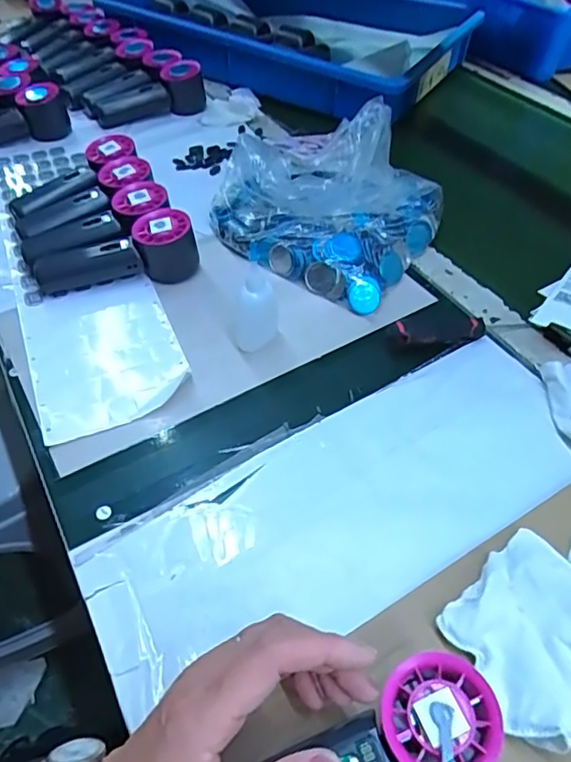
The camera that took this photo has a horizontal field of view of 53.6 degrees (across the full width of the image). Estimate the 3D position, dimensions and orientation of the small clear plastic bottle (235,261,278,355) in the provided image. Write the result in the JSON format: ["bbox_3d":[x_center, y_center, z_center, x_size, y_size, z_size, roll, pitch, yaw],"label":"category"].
[{"bbox_3d":[-0.028,-0.069,0.495,0.042,0.072,0.051,0,49,1],"label":"small clear plastic bottle"}]

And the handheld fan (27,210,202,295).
[{"bbox_3d":[-0.169,-0.128,0.558,0.159,0.057,0.054,-4,49,-3],"label":"handheld fan"}]

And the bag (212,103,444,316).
[{"bbox_3d":[0.043,-0.205,0.606,0.236,0.086,0.209,29,55,23],"label":"bag"}]

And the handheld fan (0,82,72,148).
[{"bbox_3d":[-0.385,-0.341,0.746,0.186,0.054,0.066,-14,50,-11],"label":"handheld fan"}]

